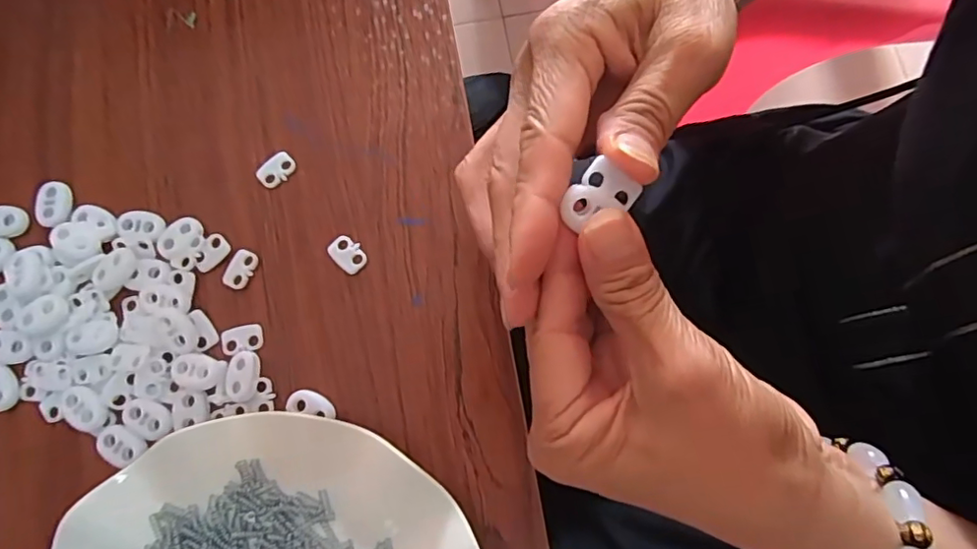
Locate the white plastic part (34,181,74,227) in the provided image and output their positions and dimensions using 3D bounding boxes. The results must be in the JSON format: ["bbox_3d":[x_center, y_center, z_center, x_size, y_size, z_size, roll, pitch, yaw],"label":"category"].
[{"bbox_3d":[-0.211,-0.034,0.275,0.016,0.005,0.021,-12,77,-4],"label":"white plastic part"}]

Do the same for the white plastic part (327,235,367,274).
[{"bbox_3d":[-0.068,-0.010,0.272,0.014,0.004,0.019,-38,80,-9],"label":"white plastic part"}]

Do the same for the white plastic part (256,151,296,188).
[{"bbox_3d":[-0.105,-0.053,0.281,0.019,0.004,0.014,-37,80,-9],"label":"white plastic part"}]

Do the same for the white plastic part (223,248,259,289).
[{"bbox_3d":[-0.118,-0.003,0.269,0.013,0.004,0.020,18,77,3],"label":"white plastic part"}]

